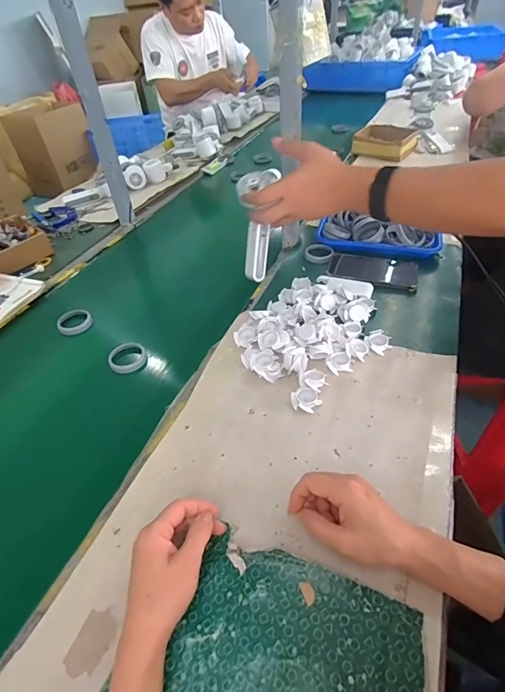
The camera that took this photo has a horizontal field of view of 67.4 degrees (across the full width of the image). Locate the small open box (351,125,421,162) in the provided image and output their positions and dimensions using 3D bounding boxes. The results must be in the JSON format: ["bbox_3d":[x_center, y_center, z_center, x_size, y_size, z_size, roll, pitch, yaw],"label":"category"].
[{"bbox_3d":[0.413,-0.636,1.188,0.182,0.064,0.155,17,46,22],"label":"small open box"}]

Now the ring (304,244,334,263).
[{"bbox_3d":[0.136,-0.191,0.779,0.060,0.015,0.060,3,43,9],"label":"ring"}]

